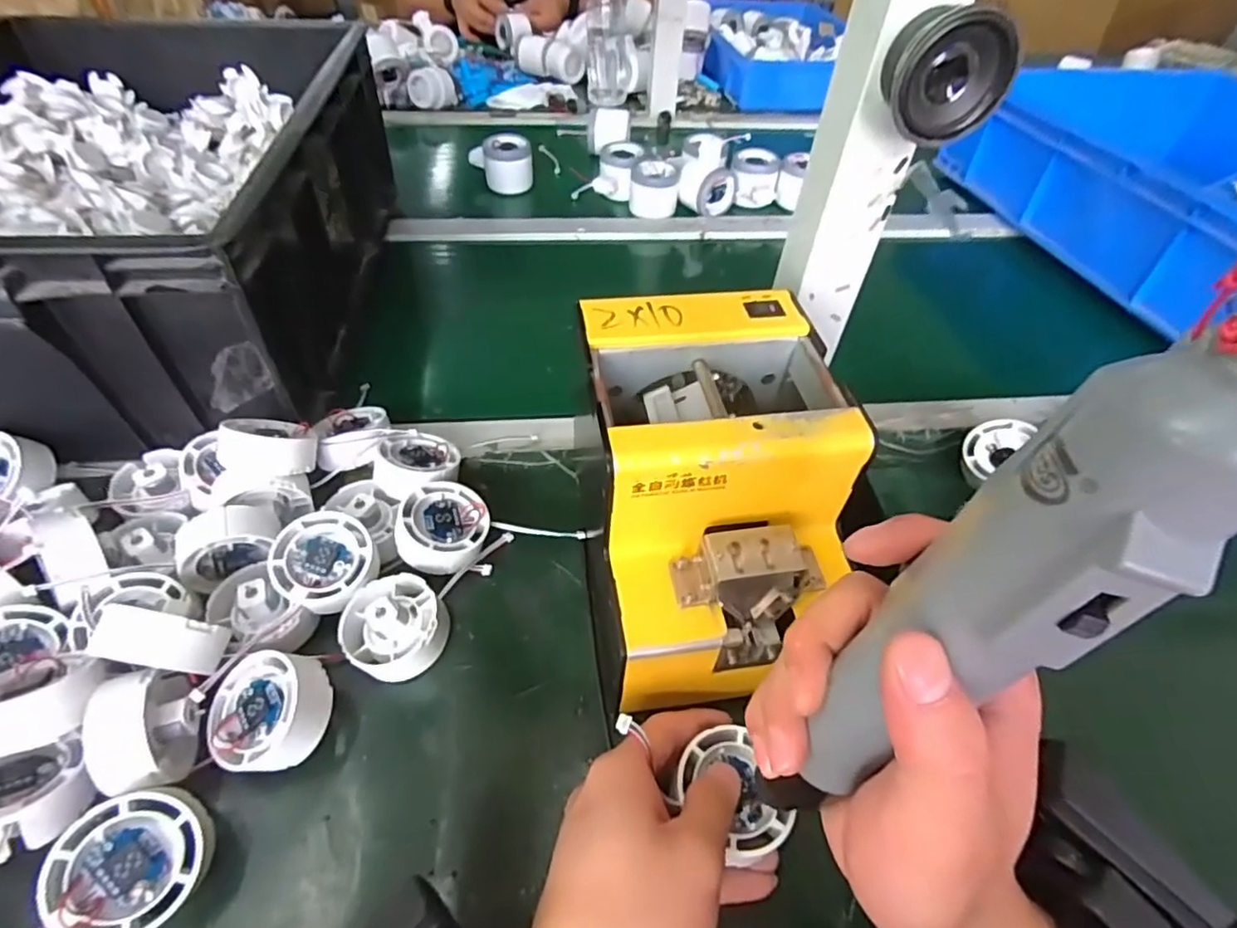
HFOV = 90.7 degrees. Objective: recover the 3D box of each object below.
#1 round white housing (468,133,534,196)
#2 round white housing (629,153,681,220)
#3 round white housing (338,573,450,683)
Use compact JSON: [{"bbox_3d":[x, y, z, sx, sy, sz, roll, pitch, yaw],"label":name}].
[{"bbox_3d":[-0.145,-0.379,0.770,0.069,0.052,0.053,-21,53,-22],"label":"round white housing"},{"bbox_3d":[0.045,-0.339,0.749,0.058,0.056,0.048,11,48,5],"label":"round white housing"},{"bbox_3d":[-0.125,0.088,0.340,0.055,0.028,0.052,2,48,-2],"label":"round white housing"}]

